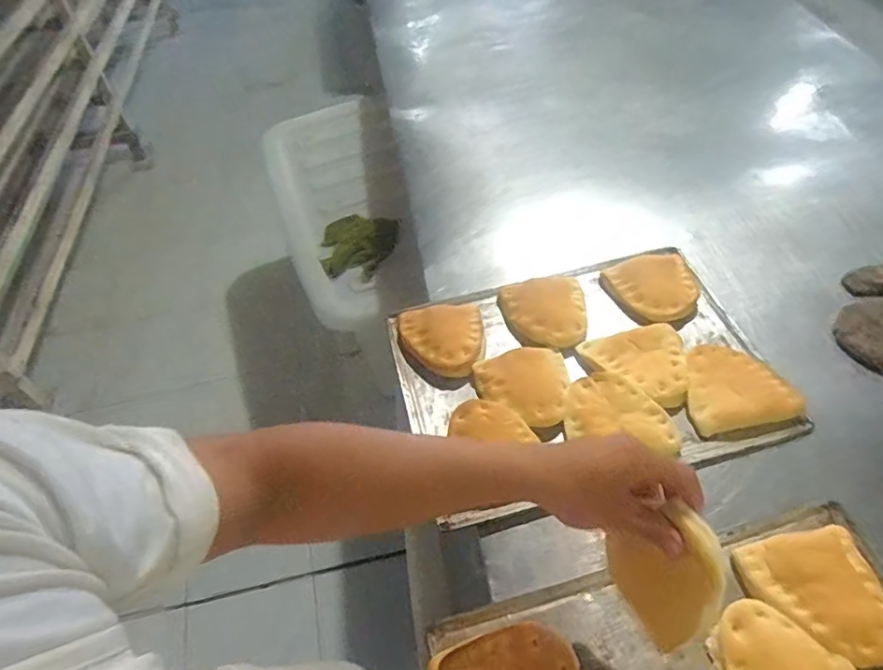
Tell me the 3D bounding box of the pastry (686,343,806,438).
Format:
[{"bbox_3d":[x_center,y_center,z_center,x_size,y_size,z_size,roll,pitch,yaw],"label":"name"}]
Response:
[{"bbox_3d":[0.357,0.062,0.676,0.118,0.030,0.112,-8,51,-1],"label":"pastry"}]

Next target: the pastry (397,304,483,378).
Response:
[{"bbox_3d":[-0.002,0.007,0.760,0.113,0.030,0.119,-3,51,3],"label":"pastry"}]

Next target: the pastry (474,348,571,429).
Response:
[{"bbox_3d":[0.104,0.065,0.696,0.113,0.028,0.111,-10,51,-2],"label":"pastry"}]

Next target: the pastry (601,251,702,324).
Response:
[{"bbox_3d":[0.306,-0.071,0.783,0.112,0.033,0.110,-18,52,-9],"label":"pastry"}]

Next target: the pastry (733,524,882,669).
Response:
[{"bbox_3d":[0.363,0.248,0.526,0.117,0.035,0.116,-11,51,-3],"label":"pastry"}]

